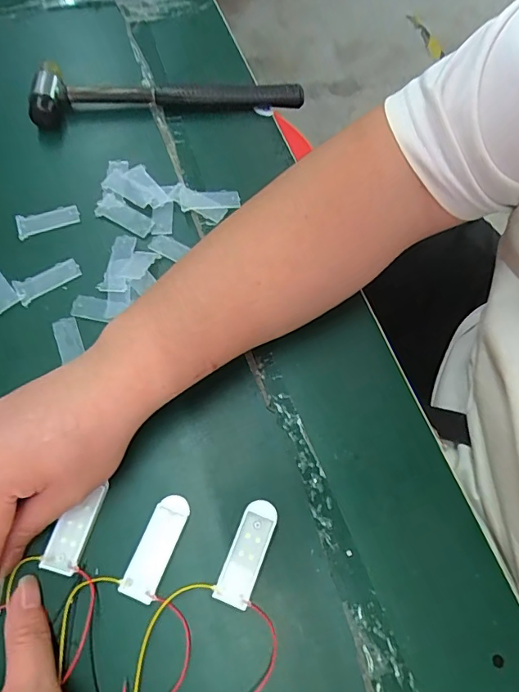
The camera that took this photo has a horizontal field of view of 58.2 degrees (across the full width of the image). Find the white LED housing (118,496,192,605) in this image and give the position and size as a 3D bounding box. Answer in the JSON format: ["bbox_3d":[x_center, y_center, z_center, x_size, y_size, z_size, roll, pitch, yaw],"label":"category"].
[{"bbox_3d":[-0.060,0.117,0.273,0.020,0.004,0.057,21,67,8],"label":"white LED housing"}]

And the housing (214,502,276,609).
[{"bbox_3d":[-0.007,0.120,0.273,0.020,0.004,0.058,20,67,7],"label":"housing"}]

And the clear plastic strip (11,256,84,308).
[{"bbox_3d":[-0.158,-0.049,0.349,0.047,0.004,0.019,-29,78,-14],"label":"clear plastic strip"}]

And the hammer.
[{"bbox_3d":[-0.080,-0.228,0.417,0.234,0.030,0.054,-6,66,-5],"label":"hammer"}]

